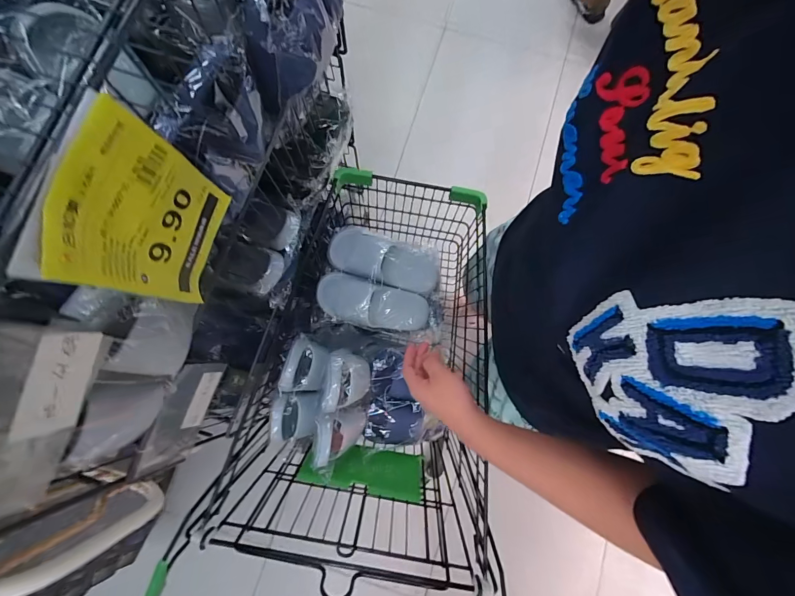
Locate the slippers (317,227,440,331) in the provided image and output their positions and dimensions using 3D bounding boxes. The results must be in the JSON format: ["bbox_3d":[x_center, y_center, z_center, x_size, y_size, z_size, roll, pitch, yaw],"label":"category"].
[{"bbox_3d":[-0.044,-0.046,0.869,0.265,0.081,0.229,15,80,3],"label":"slippers"}]

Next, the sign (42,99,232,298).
[{"bbox_3d":[-0.230,-0.073,0.347,0.017,0.190,0.145,14,80,3],"label":"sign"}]

